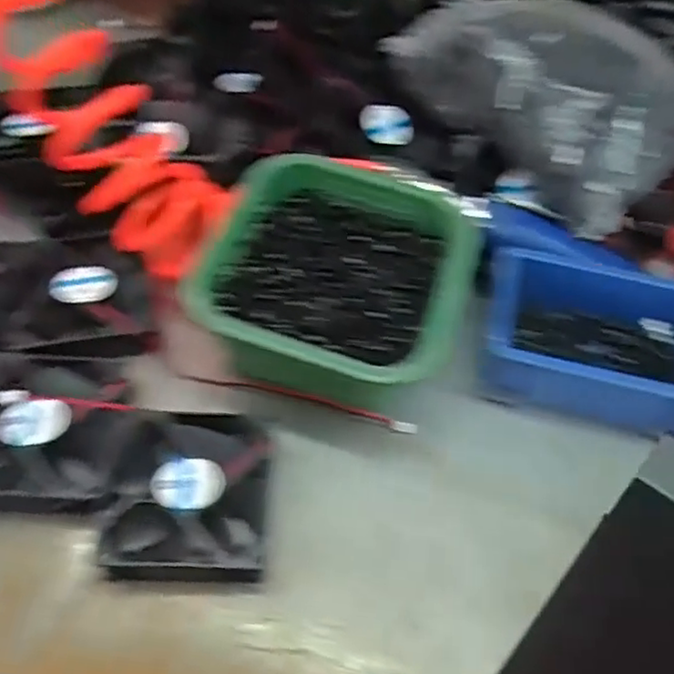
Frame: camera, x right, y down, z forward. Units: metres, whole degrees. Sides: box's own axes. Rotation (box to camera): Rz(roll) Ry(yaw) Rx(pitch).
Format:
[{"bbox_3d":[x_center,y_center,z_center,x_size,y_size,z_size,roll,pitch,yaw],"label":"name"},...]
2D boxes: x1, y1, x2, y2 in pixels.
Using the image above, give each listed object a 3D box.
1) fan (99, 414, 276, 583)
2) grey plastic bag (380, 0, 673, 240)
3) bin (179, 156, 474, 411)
[{"bbox_3d":[-0.084,0.085,0.375,0.092,0.031,0.102,5,52,-1],"label":"fan"},{"bbox_3d":[0.178,-0.194,0.512,0.211,0.093,0.184,39,59,23],"label":"grey plastic bag"},{"bbox_3d":[0.003,-0.036,0.446,0.158,0.071,0.175,16,53,8],"label":"bin"}]

